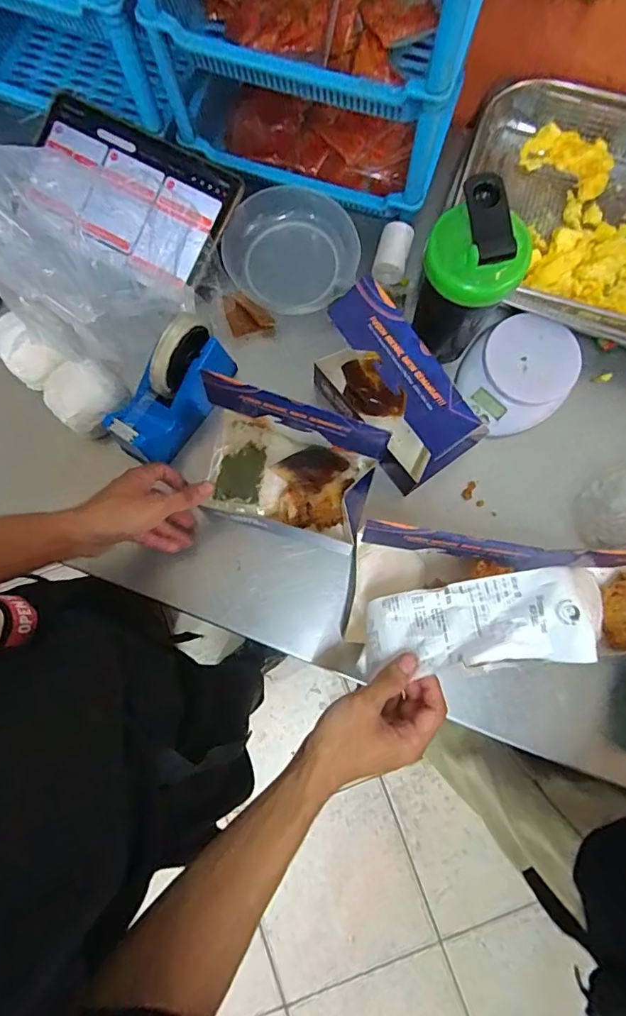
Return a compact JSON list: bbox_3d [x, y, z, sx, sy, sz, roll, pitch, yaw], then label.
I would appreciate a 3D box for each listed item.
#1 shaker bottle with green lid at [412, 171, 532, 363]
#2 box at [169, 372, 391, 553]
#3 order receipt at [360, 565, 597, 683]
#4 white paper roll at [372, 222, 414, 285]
[{"bbox_3d":[0.148,-0.222,0.505,0.084,0.173,0.075,8,80,3],"label":"shaker bottle with green lid"},{"bbox_3d":[-0.025,-0.038,0.513,0.166,0.157,0.110,17,81,4],"label":"box"},{"bbox_3d":[0.131,0.099,0.436,0.183,0.026,0.073,-10,80,15],"label":"order receipt"},{"bbox_3d":[0.095,-0.302,0.610,0.037,0.031,0.064,15,81,4],"label":"white paper roll"}]

